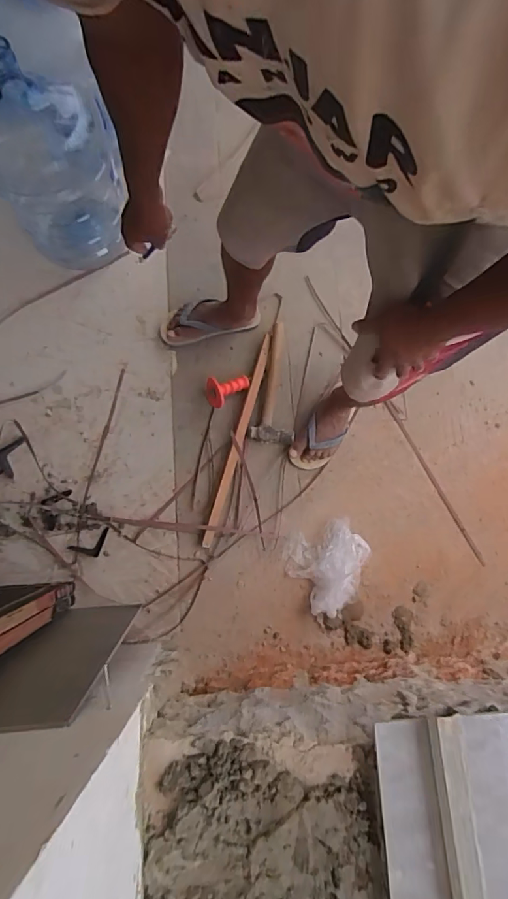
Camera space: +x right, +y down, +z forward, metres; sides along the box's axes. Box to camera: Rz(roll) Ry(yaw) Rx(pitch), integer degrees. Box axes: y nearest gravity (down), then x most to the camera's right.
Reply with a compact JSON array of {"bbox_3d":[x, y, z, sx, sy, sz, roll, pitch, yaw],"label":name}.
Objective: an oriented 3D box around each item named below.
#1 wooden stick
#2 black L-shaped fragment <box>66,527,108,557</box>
[{"bbox_3d":[-0.038,-0.030,1.228,0.030,0.022,0.545,15,78,2],"label":"wooden stick"},{"bbox_3d":[-0.384,0.230,1.161,0.103,0.008,0.051,-28,79,-7],"label":"black L-shaped fragment"}]

